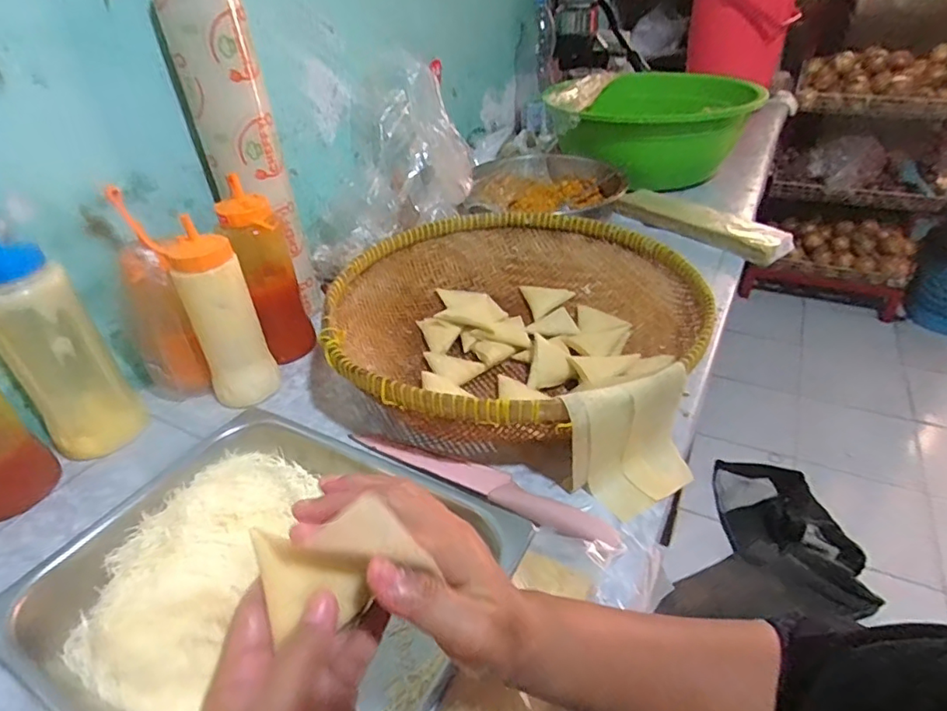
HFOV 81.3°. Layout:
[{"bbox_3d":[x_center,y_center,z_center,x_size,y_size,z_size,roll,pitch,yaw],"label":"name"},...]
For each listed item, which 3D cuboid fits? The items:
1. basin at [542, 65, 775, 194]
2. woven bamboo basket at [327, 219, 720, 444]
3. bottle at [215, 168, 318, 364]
[{"bbox_3d":[0.369,-0.497,1.211,0.390,0.188,0.390,-2,35,2],"label":"basin"},{"bbox_3d":[0.045,-0.040,0.670,0.434,0.101,0.424,-20,39,-22],"label":"woven bamboo basket"},{"bbox_3d":[-0.249,-0.091,0.675,0.070,0.204,0.071,-14,37,-14],"label":"bottle"}]

